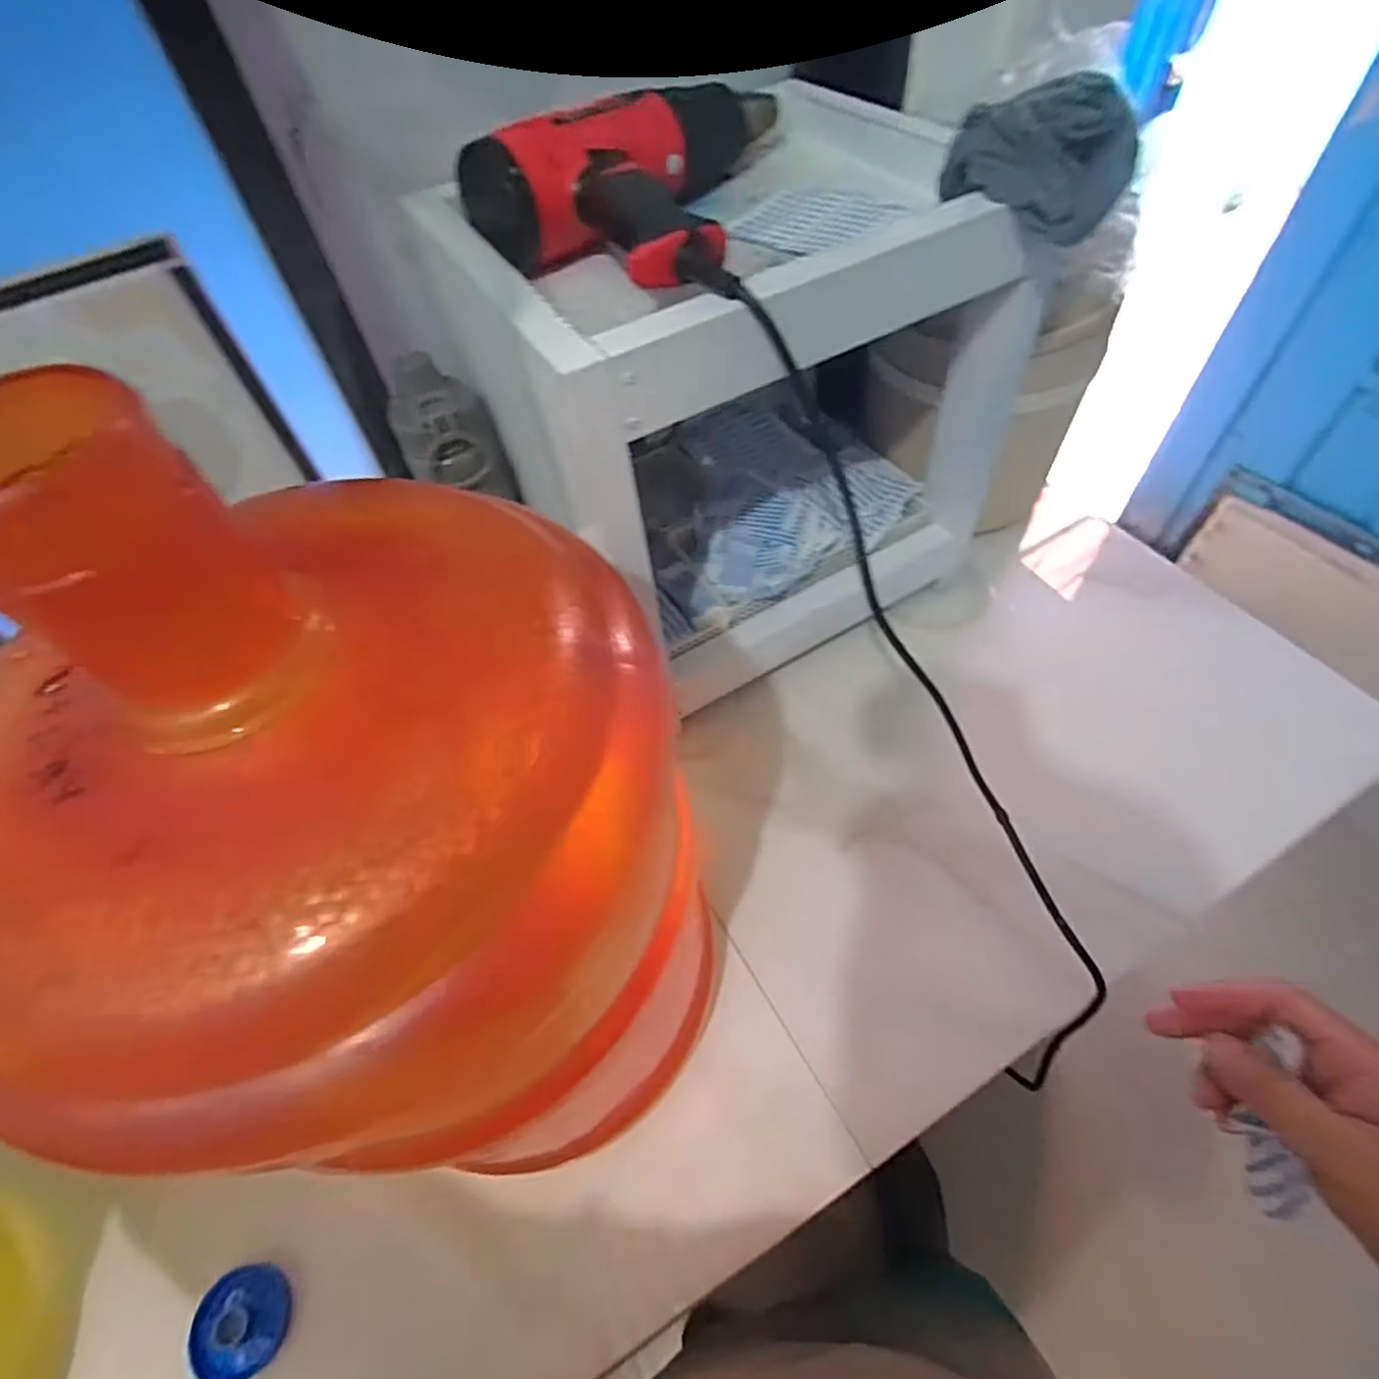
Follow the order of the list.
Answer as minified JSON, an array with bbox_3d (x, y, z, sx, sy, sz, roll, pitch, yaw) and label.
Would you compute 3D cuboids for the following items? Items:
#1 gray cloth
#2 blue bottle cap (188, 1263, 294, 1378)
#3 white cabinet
[{"bbox_3d":[0.207,-0.315,0.406,0.100,0.063,0.055,27,61,21],"label":"gray cloth"},{"bbox_3d":[-0.274,0.387,0.419,0.047,0.026,0.054,-4,55,2],"label":"blue bottle cap"},{"bbox_3d":[0.045,-0.237,0.581,0.355,0.318,0.296,-26,57,-13],"label":"white cabinet"}]

